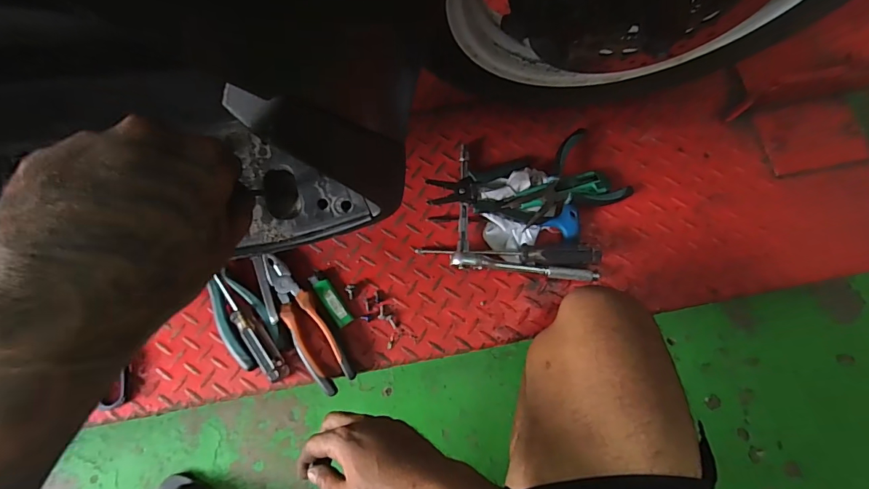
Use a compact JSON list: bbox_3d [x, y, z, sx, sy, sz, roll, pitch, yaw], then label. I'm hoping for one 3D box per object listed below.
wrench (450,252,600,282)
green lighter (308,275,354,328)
[{"bbox_3d":[0.120,0.030,0.589,0.195,0.033,0.022,5,75,2],"label":"wrench"},{"bbox_3d":[-0.135,0.072,0.585,0.024,0.012,0.078,-34,77,-8],"label":"green lighter"}]

